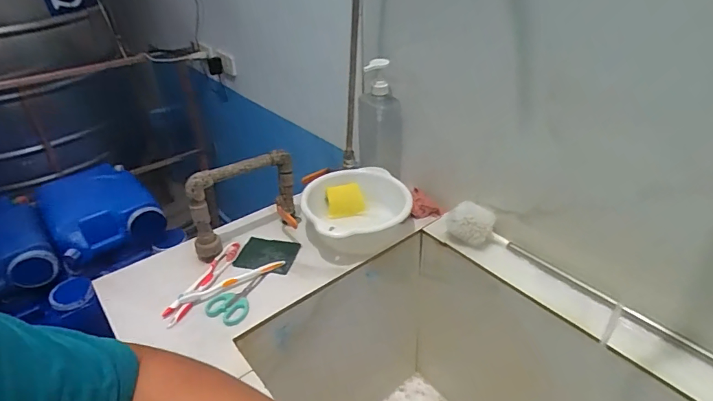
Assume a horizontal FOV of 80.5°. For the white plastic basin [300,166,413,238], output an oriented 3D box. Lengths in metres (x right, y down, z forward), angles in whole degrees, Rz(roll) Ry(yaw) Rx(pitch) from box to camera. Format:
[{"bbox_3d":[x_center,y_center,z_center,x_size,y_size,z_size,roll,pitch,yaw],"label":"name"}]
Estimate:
[{"bbox_3d":[0.001,0.028,0.812,0.199,0.085,0.211,-1,34,1],"label":"white plastic basin"}]

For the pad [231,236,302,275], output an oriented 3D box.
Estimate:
[{"bbox_3d":[-0.161,0.098,0.768,0.106,0.012,0.084,8,35,14],"label":"pad"}]

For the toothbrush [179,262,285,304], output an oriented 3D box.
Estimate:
[{"bbox_3d":[-0.205,0.133,0.703,0.174,0.017,0.020,-21,38,-26],"label":"toothbrush"}]

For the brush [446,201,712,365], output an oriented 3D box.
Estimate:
[{"bbox_3d":[0.397,0.142,0.645,0.623,0.082,0.075,26,43,35],"label":"brush"}]

